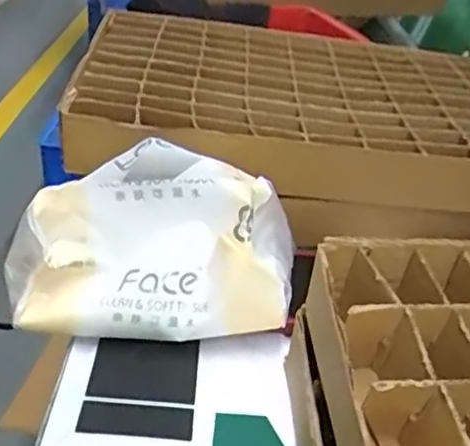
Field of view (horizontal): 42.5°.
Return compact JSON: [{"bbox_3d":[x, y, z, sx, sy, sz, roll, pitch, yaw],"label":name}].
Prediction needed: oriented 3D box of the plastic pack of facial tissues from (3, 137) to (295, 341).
[{"bbox_3d":[-0.048,0.013,0.368,0.165,0.097,0.092,6,33,-3],"label":"plastic pack of facial tissues"}]

